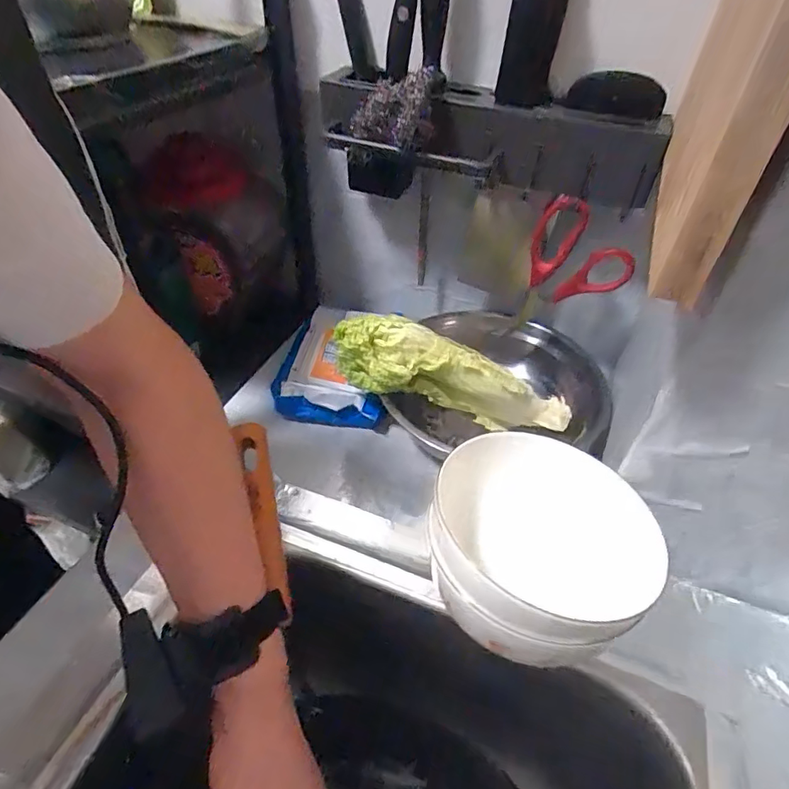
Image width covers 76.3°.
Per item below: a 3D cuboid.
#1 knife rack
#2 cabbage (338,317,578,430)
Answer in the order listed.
[{"bbox_3d":[0.068,-0.218,0.435,0.297,0.068,0.067,20,46,18],"label":"knife rack"},{"bbox_3d":[0.058,-0.012,0.479,0.236,0.069,0.039,20,42,-11],"label":"cabbage"}]

